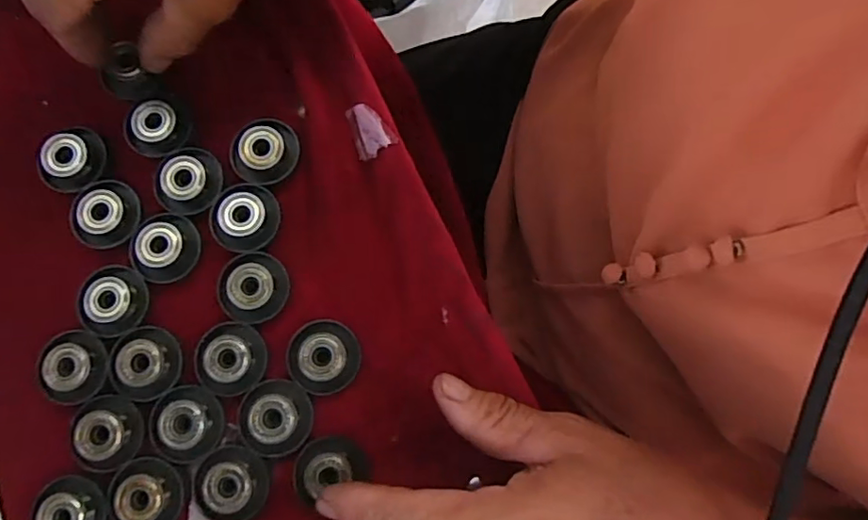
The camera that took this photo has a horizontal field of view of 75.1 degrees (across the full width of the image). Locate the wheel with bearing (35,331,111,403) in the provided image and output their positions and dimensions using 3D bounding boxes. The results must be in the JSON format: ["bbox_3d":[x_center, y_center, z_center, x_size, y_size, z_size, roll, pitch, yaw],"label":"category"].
[{"bbox_3d":[-0.164,0.048,0.256,0.027,0.009,0.032,-2,79,0],"label":"wheel with bearing"}]

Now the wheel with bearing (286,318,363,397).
[{"bbox_3d":[-0.050,0.043,0.254,0.032,0.014,0.032,0,79,0],"label":"wheel with bearing"}]

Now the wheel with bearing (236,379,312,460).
[{"bbox_3d":[-0.071,0.070,0.249,0.032,0.011,0.032,0,79,0],"label":"wheel with bearing"}]

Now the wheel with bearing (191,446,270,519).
[{"bbox_3d":[-0.089,0.099,0.249,0.031,0.013,0.030,24,60,-1],"label":"wheel with bearing"}]

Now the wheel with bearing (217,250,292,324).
[{"bbox_3d":[-0.084,0.012,0.261,0.030,0.011,0.032,0,79,0],"label":"wheel with bearing"}]

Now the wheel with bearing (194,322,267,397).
[{"bbox_3d":[-0.093,0.045,0.255,0.031,0.011,0.032,0,79,0],"label":"wheel with bearing"}]

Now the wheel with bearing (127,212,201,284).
[{"bbox_3d":[-0.127,-0.007,0.264,0.028,0.008,0.033,39,82,7],"label":"wheel with bearing"}]

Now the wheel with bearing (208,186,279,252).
[{"bbox_3d":[-0.089,-0.020,0.266,0.031,0.008,0.030,0,79,0],"label":"wheel with bearing"}]

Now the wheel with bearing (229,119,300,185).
[{"bbox_3d":[-0.082,-0.053,0.271,0.032,0.010,0.032,0,79,0],"label":"wheel with bearing"}]

